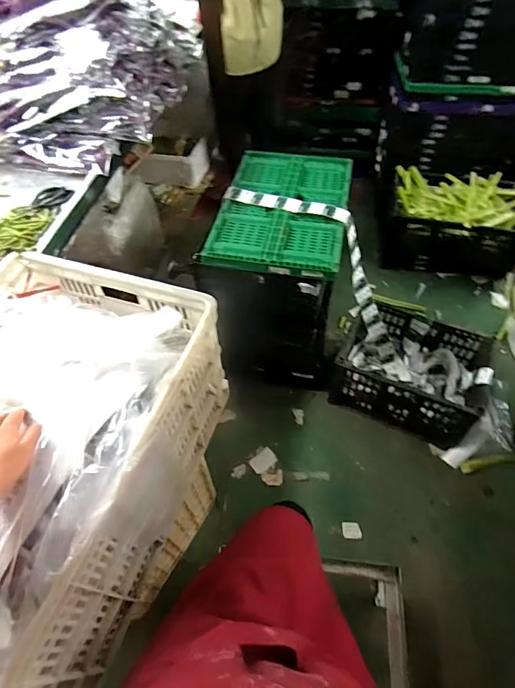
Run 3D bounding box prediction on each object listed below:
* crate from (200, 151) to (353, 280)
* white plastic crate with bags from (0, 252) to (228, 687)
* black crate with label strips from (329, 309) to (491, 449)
[{"bbox_3d":[0.095,-0.468,1.342,0.415,0.044,0.627,8,54,8],"label":"crate"},{"bbox_3d":[-0.350,0.172,0.660,0.417,0.326,0.572,14,55,12],"label":"white plastic crate with bags"},{"bbox_3d":[0.562,0.103,1.489,0.516,0.234,0.371,16,55,14],"label":"black crate with label strips"}]

